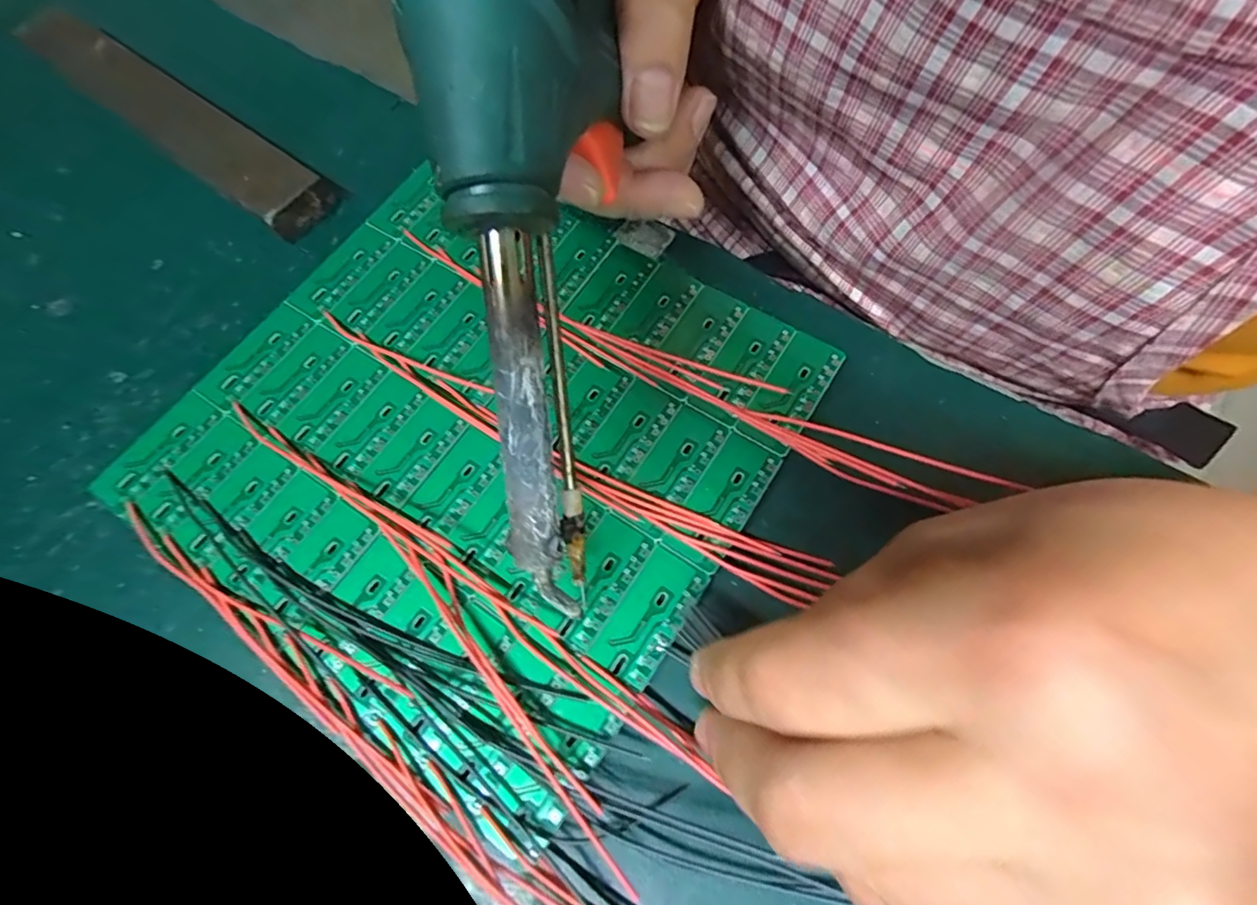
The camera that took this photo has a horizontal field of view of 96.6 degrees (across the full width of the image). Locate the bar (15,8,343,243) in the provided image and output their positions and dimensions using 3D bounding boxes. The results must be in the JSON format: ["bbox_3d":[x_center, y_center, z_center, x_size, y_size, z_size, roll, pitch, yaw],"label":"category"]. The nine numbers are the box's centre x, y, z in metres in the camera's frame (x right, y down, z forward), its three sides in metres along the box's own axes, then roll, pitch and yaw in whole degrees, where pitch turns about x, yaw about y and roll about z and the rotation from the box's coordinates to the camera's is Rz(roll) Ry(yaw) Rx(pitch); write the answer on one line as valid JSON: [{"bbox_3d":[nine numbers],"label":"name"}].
[{"bbox_3d":[-0.221,-0.161,0.262,0.204,0.016,0.034,34,74,15],"label":"bar"}]

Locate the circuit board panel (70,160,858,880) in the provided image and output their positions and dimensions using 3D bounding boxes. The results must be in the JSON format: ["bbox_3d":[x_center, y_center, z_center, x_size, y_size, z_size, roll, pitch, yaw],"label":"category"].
[{"bbox_3d":[-0.055,-0.014,0.198,0.195,0.016,0.188,32,73,14],"label":"circuit board panel"}]

